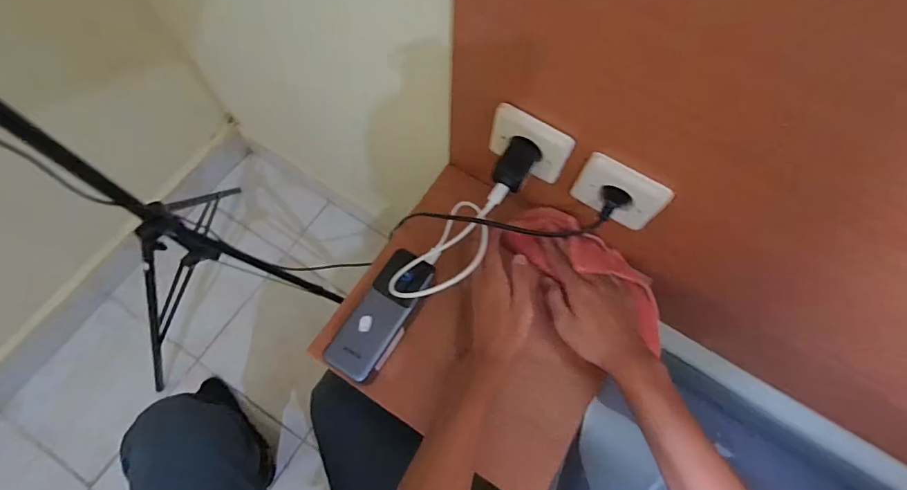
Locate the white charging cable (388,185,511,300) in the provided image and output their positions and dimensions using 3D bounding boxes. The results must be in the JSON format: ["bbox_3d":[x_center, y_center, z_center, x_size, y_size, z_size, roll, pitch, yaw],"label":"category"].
[{"bbox_3d":[-0.001,0.006,0.463,0.067,0.095,0.151,33,71,10],"label":"white charging cable"}]

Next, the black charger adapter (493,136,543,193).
[{"bbox_3d":[0.065,-0.082,0.449,0.034,0.025,0.048,28,71,8],"label":"black charger adapter"}]

